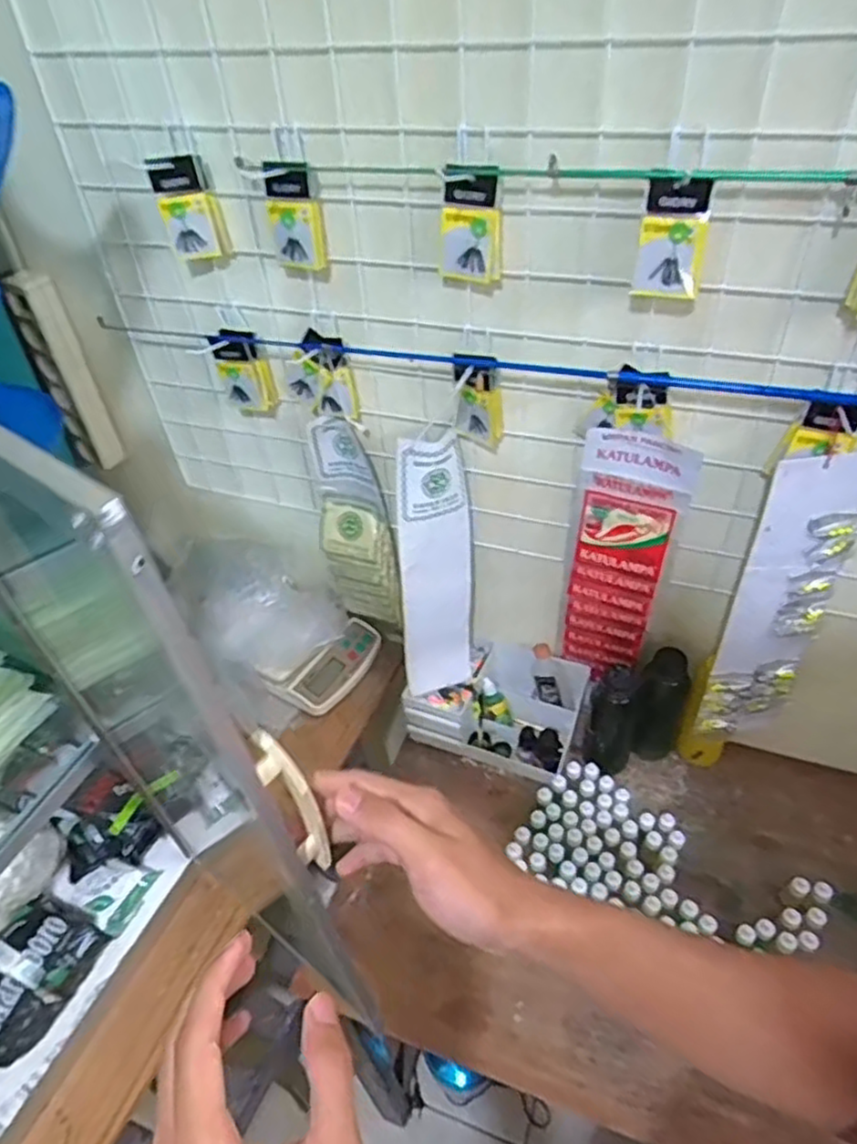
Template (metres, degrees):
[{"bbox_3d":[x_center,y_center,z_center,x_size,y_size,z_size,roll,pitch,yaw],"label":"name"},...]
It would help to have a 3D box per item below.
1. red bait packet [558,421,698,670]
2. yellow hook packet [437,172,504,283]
[{"bbox_3d":[0.227,-0.003,0.848,0.115,0.364,0.034,9,45,15],"label":"red bait packet"},{"bbox_3d":[0.037,-0.315,0.660,0.059,0.091,0.016,16,43,23],"label":"yellow hook packet"}]

